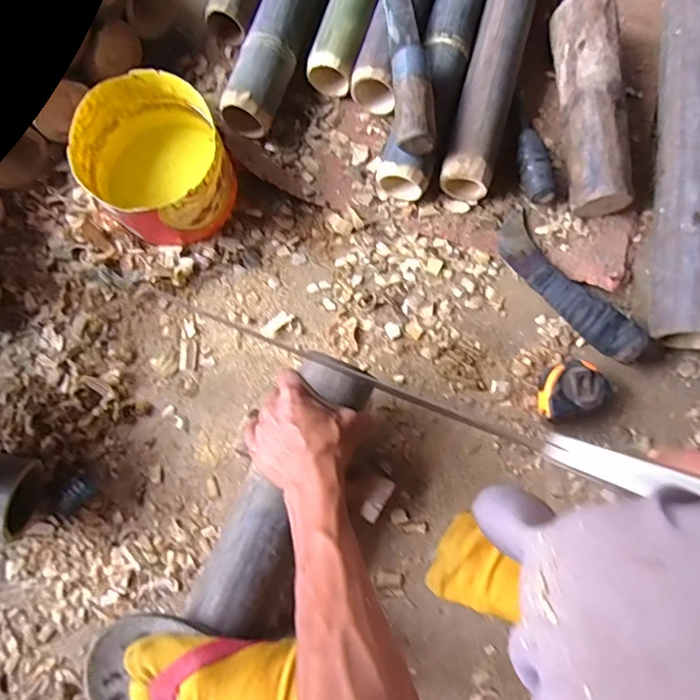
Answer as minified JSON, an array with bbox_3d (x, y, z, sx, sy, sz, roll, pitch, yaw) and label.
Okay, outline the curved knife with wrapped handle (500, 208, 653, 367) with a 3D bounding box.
[{"bbox_3d":[0.243,-0.072,0.559,0.053,0.045,0.206,-38,81,-8],"label":"curved knife with wrapped handle"}]

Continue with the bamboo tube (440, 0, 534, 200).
[{"bbox_3d":[0.212,-0.489,0.616,0.052,0.054,0.646,15,81,2],"label":"bamboo tube"}]

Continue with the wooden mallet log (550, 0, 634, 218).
[{"bbox_3d":[0.281,-0.286,0.579,0.063,0.065,0.255,-2,79,-1],"label":"wooden mallet log"}]

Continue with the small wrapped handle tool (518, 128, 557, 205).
[{"bbox_3d":[0.219,-0.215,0.578,0.035,0.031,0.090,-3,79,-1],"label":"small wrapped handle tool"}]

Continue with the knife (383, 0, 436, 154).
[{"bbox_3d":[0.058,-0.366,0.558,0.043,0.037,0.316,-6,79,-2],"label":"knife"}]

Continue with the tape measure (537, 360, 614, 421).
[{"bbox_3d":[0.240,0.043,0.542,0.072,0.039,0.054,-13,79,-3],"label":"tape measure"}]

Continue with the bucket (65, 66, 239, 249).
[{"bbox_3d":[-0.204,-0.200,0.540,0.154,0.093,0.139,38,80,7],"label":"bucket"}]

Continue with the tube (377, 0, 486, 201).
[{"bbox_3d":[0.151,-0.486,0.628,0.067,0.075,0.641,16,79,3],"label":"tube"}]

